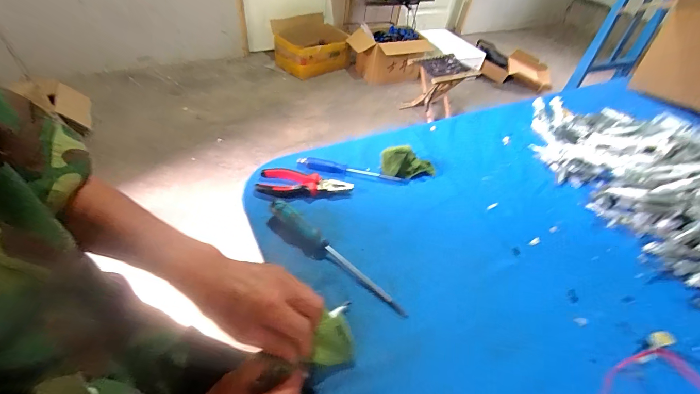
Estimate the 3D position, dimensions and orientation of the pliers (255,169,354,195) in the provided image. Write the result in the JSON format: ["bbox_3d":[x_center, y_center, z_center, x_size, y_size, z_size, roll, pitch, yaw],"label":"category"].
[{"bbox_3d":[-0.076,-0.024,0.549,0.157,0.018,0.050,1,46,-7],"label":"pliers"}]

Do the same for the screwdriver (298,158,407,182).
[{"bbox_3d":[0.001,-0.049,0.585,0.192,0.019,0.020,10,46,2],"label":"screwdriver"}]

